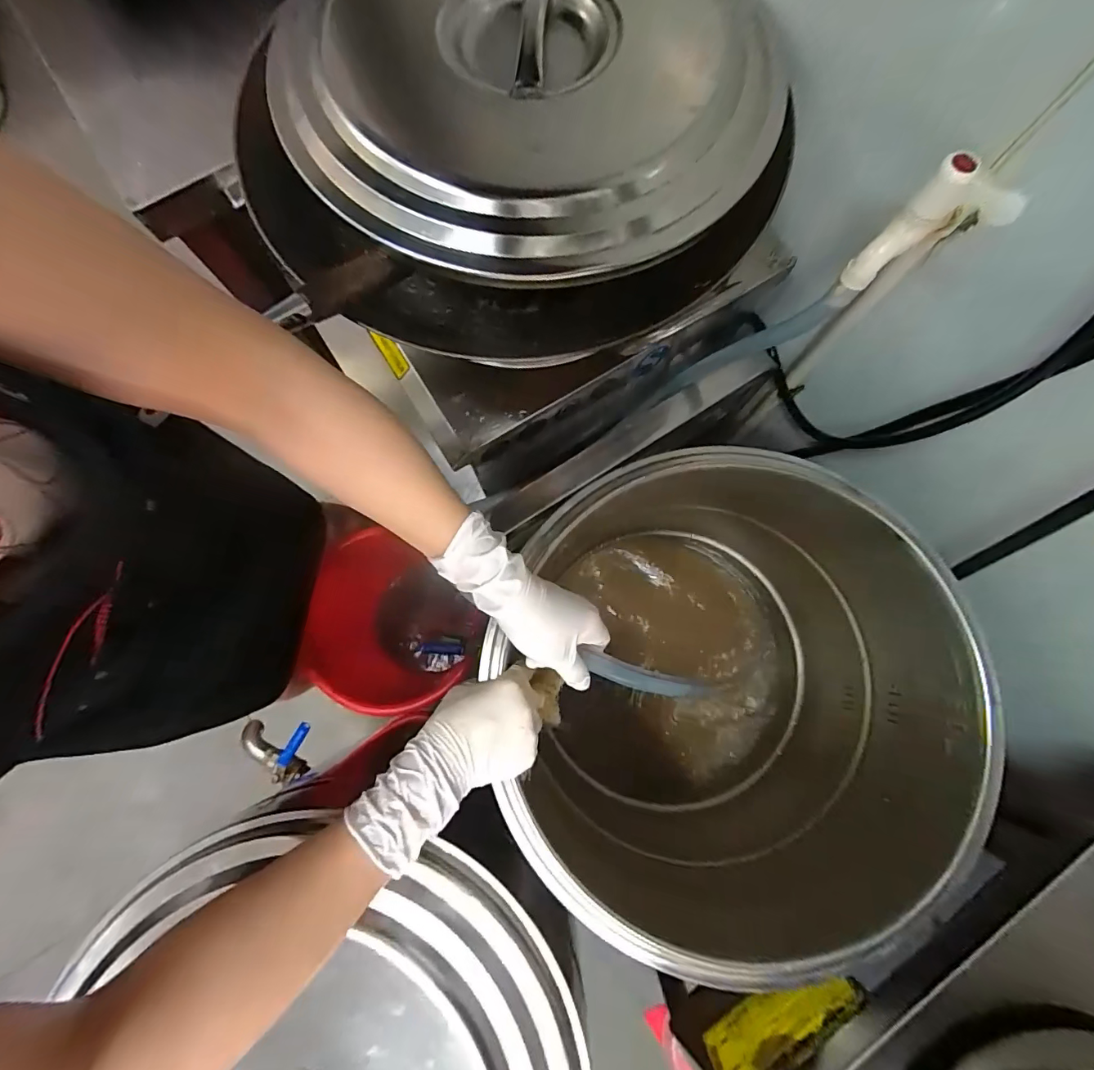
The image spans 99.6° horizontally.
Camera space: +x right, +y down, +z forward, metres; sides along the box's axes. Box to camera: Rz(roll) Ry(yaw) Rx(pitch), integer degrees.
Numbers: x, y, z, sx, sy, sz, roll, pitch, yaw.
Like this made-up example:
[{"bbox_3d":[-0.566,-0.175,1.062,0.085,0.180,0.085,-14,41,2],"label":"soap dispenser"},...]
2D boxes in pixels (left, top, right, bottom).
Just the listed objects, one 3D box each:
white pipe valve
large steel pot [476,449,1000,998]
[{"bbox_3d":[0.255,-0.210,0.319,0.036,0.093,0.041,1,77,-30],"label":"white pipe valve"},{"bbox_3d":[0.181,0.170,0.595,0.392,0.417,0.418,-5,79,-1],"label":"large steel pot"}]

